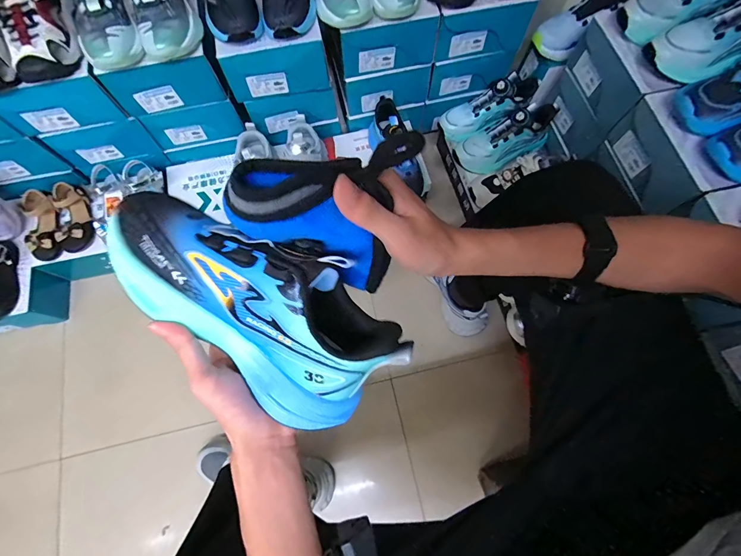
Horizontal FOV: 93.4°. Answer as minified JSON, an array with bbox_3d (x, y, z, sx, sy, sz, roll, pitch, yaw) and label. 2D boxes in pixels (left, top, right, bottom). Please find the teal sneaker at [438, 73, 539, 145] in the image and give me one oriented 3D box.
[{"bbox_3d":[0.318,-0.443,0.893,0.267,0.093,0.088,-24,74,-6],"label":"teal sneaker"}]

